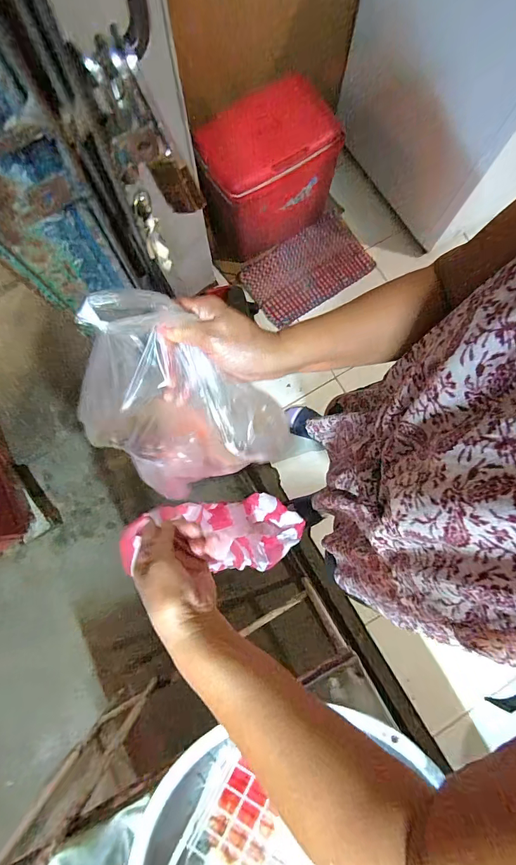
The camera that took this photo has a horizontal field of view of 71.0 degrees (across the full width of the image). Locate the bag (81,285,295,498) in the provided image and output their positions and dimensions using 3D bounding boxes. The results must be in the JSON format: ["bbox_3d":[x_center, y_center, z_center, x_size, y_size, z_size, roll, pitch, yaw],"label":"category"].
[{"bbox_3d":[-0.080,-0.008,0.392,0.182,0.276,0.156,-36,82,-7],"label":"bag"}]

